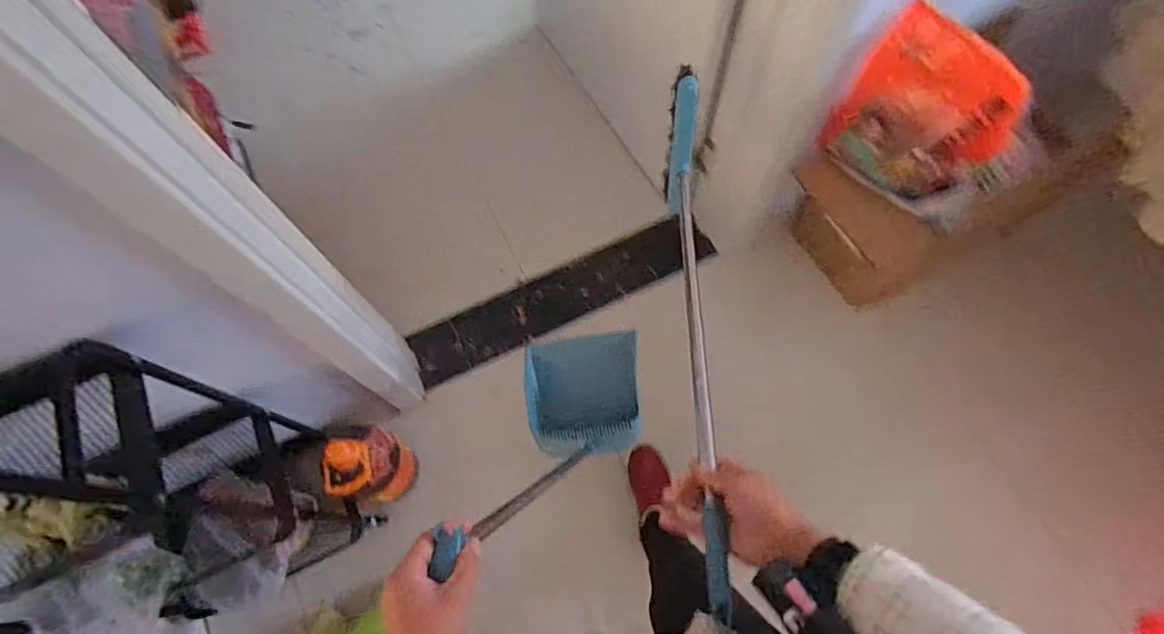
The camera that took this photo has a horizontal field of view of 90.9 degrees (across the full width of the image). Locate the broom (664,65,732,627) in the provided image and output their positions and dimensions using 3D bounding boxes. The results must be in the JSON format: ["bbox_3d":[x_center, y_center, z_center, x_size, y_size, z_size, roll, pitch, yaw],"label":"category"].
[{"bbox_3d":[0.150,-0.037,0.761,0.035,0.178,0.801,1,54,3],"label":"broom"}]

